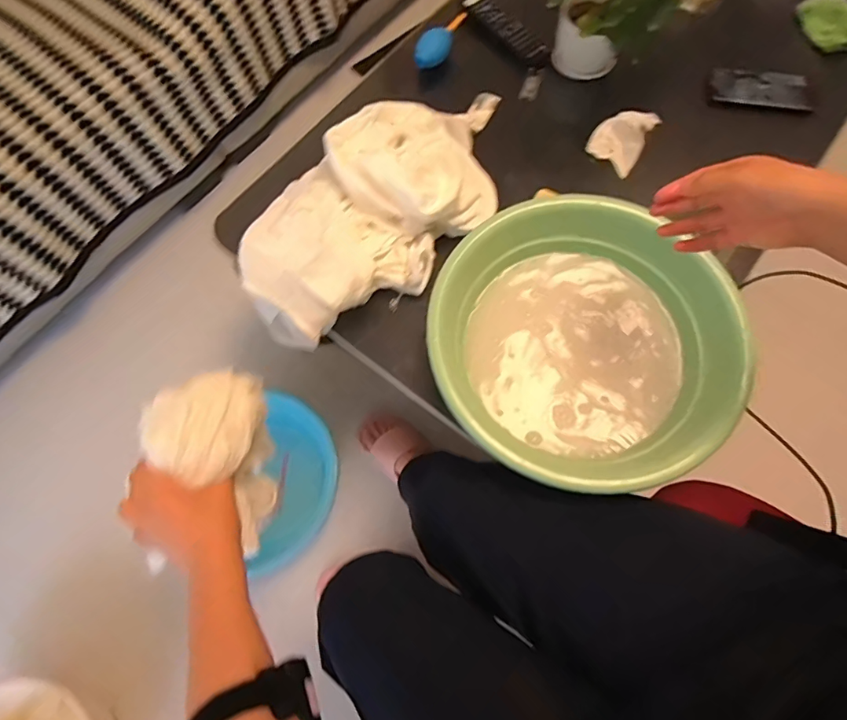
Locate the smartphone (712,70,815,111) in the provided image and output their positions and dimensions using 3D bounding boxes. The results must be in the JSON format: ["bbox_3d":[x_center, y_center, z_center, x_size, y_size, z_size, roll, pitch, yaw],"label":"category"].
[{"bbox_3d":[0.560,-0.448,0.798,0.166,0.013,0.062,9,84,2],"label":"smartphone"}]

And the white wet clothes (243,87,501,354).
[{"bbox_3d":[-0.047,-0.236,0.696,0.479,0.133,0.239,-41,74,-13],"label":"white wet clothes"}]

